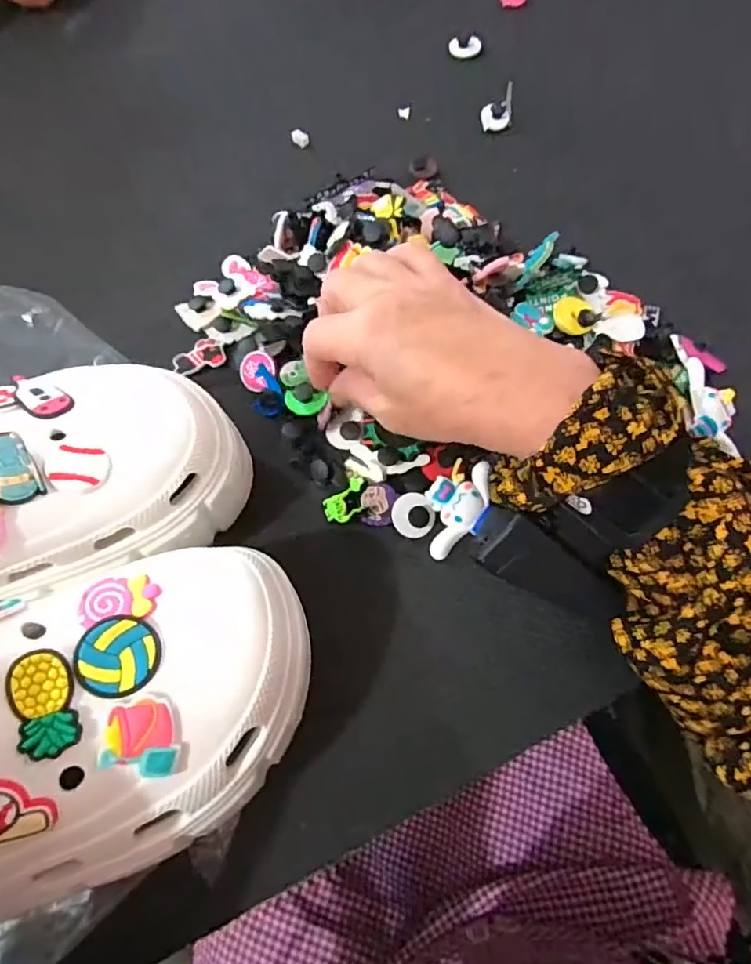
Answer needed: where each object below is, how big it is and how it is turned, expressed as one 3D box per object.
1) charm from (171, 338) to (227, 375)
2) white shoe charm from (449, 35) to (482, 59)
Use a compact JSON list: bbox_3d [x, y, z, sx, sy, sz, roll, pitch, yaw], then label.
[{"bbox_3d":[-0.110,-0.078,0.340,0.031,0.005,0.018,-24,70,-10],"label":"charm"},{"bbox_3d":[0.074,-0.361,0.452,0.026,0.011,0.010,9,68,3],"label":"white shoe charm"}]

